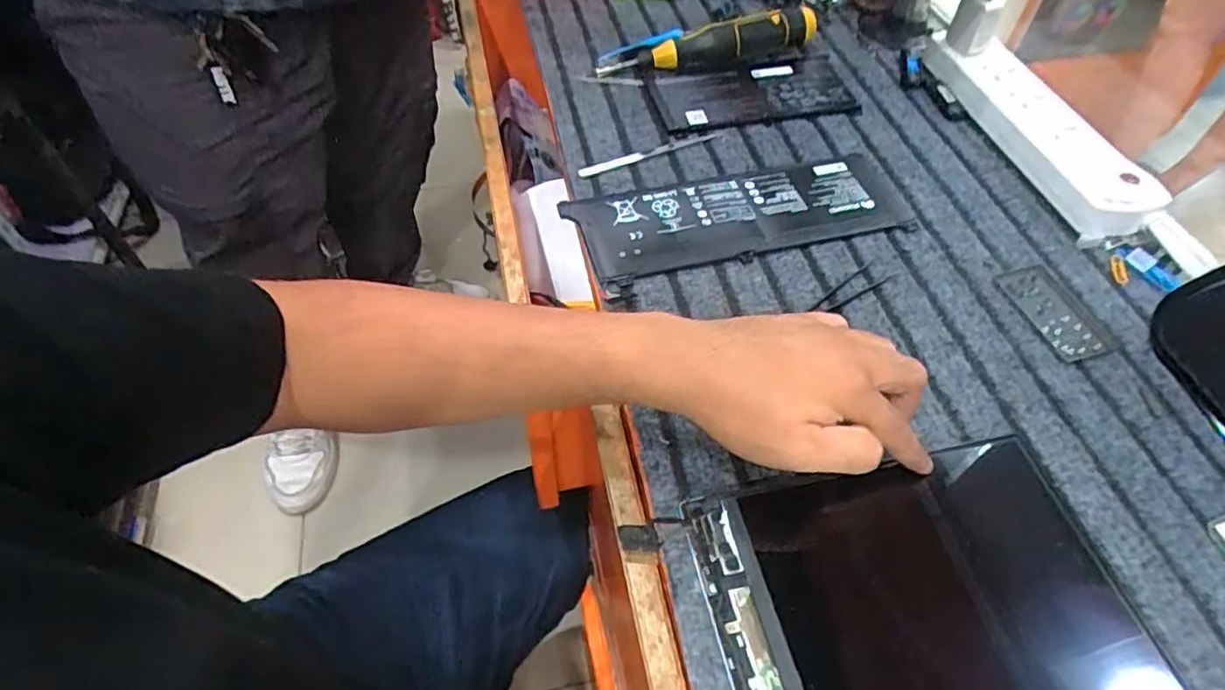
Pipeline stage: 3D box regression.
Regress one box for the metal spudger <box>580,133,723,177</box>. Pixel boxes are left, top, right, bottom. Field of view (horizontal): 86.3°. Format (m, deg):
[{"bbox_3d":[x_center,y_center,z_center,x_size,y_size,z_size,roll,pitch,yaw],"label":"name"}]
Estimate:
[{"bbox_3d":[0.035,-0.164,0.559,0.134,0.004,0.011,-20,56,-16],"label":"metal spudger"}]

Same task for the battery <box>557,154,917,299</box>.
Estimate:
[{"bbox_3d":[0.102,-0.106,0.512,0.260,0.010,0.095,-13,54,-11],"label":"battery"}]

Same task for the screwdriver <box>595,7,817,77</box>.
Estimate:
[{"bbox_3d":[0.093,-0.294,0.629,0.218,0.039,0.045,-12,54,-11],"label":"screwdriver"}]

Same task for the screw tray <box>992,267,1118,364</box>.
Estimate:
[{"bbox_3d":[0.310,-0.023,0.460,0.044,0.004,0.080,-12,54,-11],"label":"screw tray"}]

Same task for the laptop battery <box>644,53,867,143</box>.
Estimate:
[{"bbox_3d":[0.131,-0.237,0.612,0.187,0.010,0.098,-9,53,-9],"label":"laptop battery"}]

